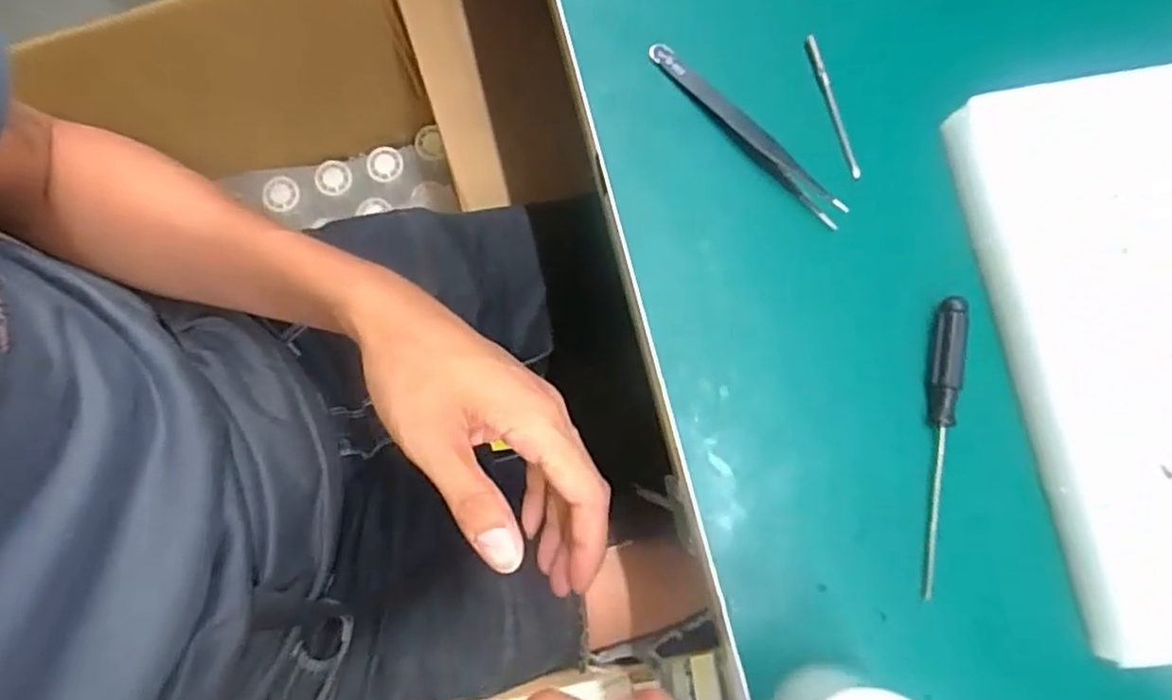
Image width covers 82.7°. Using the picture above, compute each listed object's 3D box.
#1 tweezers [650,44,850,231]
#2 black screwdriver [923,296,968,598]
[{"bbox_3d":[0.078,-0.108,0.329,0.012,0.011,0.125,-42,82,-8],"label":"tweezers"},{"bbox_3d":[0.157,0.041,0.297,0.014,0.010,0.131,10,79,2],"label":"black screwdriver"}]

